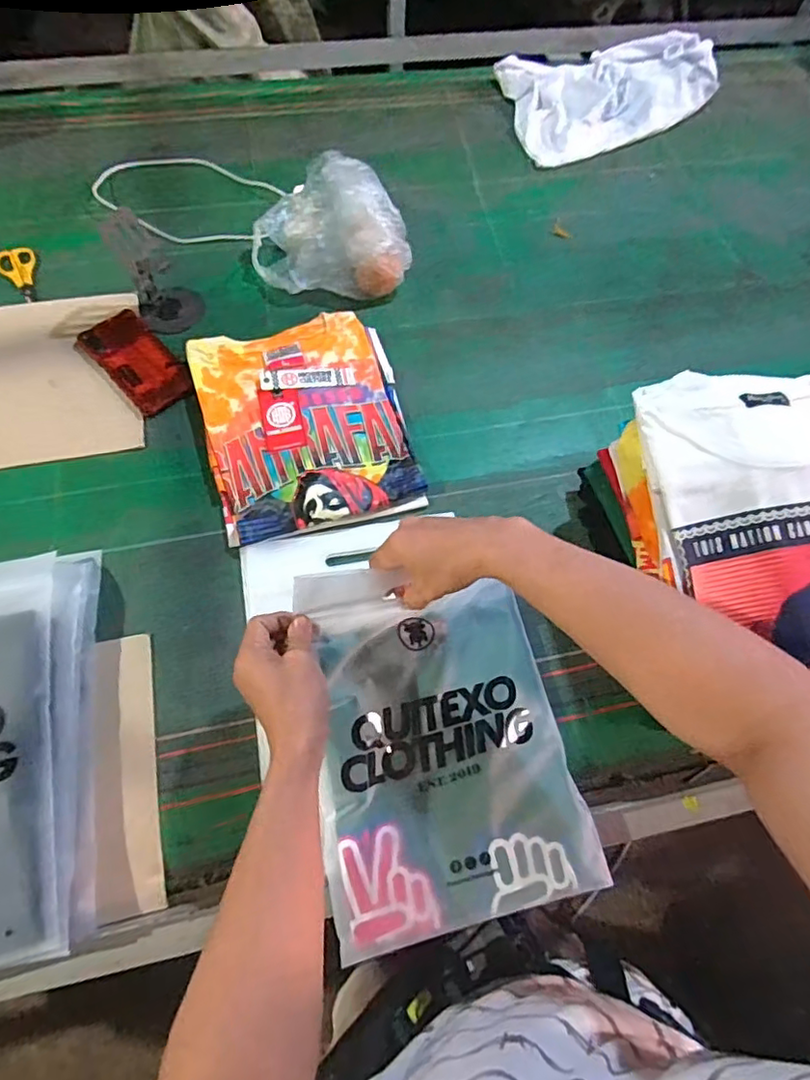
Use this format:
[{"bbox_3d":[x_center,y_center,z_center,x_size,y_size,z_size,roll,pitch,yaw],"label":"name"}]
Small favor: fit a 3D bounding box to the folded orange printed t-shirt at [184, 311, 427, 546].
[{"bbox_3d":[-0.127,-0.153,0.699,0.223,0.022,0.291,-16,67,-8],"label":"folded orange printed t-shirt"}]

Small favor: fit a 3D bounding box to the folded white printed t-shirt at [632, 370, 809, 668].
[{"bbox_3d":[0.337,-0.019,0.510,0.204,0.048,0.307,-9,75,-7],"label":"folded white printed t-shirt"}]

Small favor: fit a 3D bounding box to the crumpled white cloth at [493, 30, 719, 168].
[{"bbox_3d":[0.359,-0.788,1.004,0.387,0.046,0.263,-18,68,-9],"label":"crumpled white cloth"}]

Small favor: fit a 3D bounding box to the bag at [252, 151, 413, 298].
[{"bbox_3d":[-0.107,-0.426,0.796,0.210,0.103,0.178,-9,66,-5],"label":"bag"}]

